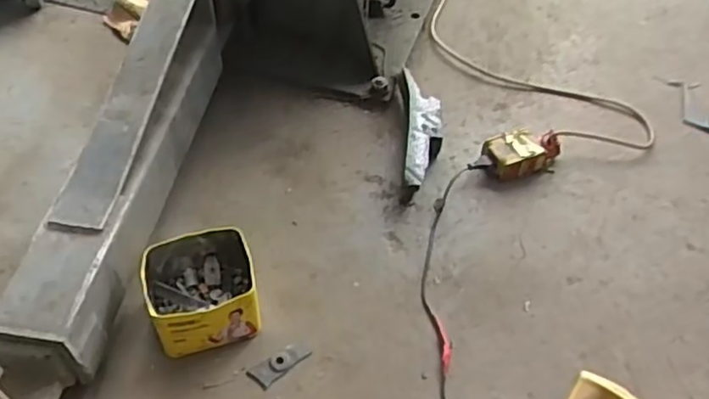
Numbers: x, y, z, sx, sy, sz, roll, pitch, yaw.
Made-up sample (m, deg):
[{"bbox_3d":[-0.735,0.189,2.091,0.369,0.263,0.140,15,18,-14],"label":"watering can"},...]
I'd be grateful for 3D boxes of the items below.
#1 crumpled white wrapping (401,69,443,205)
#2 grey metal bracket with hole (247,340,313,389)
[{"bbox_3d":[0.109,-0.110,1.094,0.067,0.061,0.268,4,49,-1],"label":"crumpled white wrapping"},{"bbox_3d":[-0.094,0.205,0.834,0.077,0.004,0.033,-32,59,-28],"label":"grey metal bracket with hole"}]

